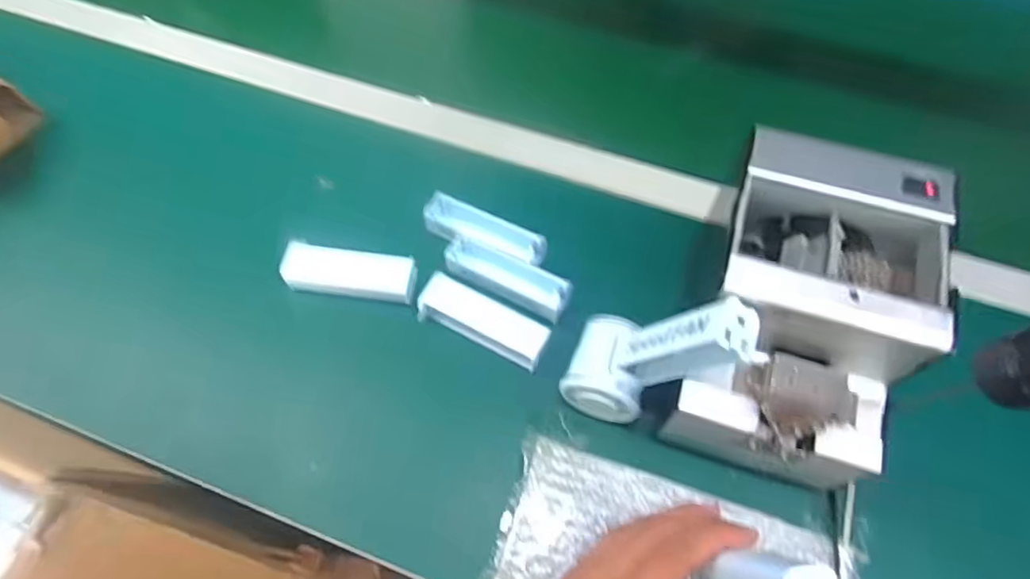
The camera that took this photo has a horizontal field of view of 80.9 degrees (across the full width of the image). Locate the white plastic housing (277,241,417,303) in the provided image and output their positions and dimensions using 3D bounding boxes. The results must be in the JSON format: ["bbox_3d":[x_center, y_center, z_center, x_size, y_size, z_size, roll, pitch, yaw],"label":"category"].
[{"bbox_3d":[-0.133,-0.014,0.484,0.102,0.026,0.033,5,63,1],"label":"white plastic housing"}]

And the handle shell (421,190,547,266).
[{"bbox_3d":[-0.026,-0.047,0.502,0.104,0.022,0.032,25,65,11],"label":"handle shell"}]

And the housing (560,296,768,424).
[{"bbox_3d":[0.095,0.043,0.395,0.059,0.145,0.064,25,60,-26],"label":"housing"}]

